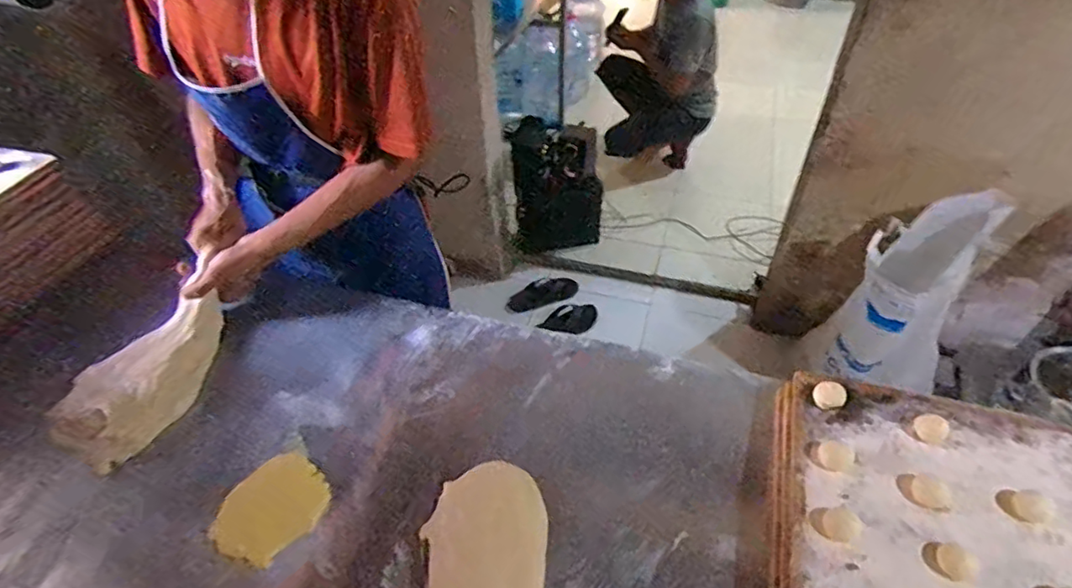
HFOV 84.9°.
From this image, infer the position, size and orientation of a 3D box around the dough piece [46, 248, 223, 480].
[{"bbox_3d":[-0.492,0.105,0.748,0.132,0.047,0.242,9,45,12],"label":"dough piece"}]

